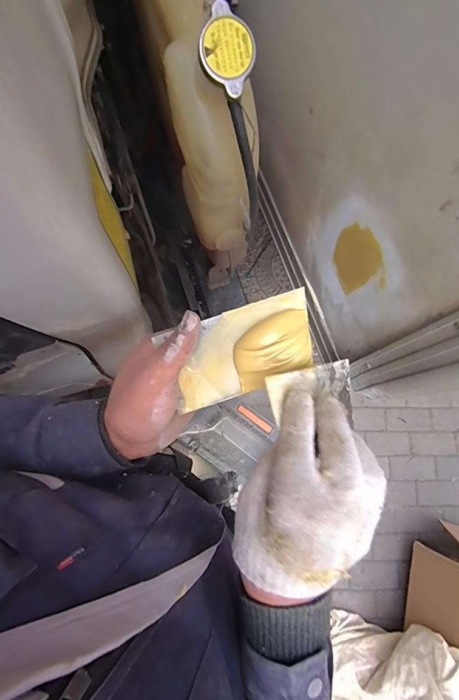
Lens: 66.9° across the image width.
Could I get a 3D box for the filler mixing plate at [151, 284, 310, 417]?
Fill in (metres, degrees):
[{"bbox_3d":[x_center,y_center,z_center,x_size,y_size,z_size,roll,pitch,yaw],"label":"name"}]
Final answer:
[{"bbox_3d":[0.011,0.001,0.306,0.127,0.019,0.071,-19,87,9],"label":"filler mixing plate"}]

